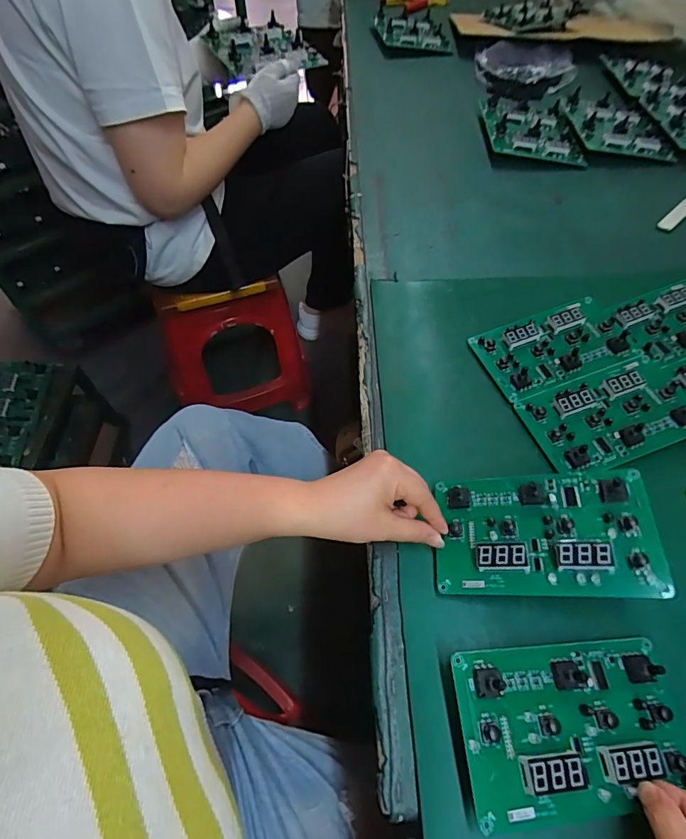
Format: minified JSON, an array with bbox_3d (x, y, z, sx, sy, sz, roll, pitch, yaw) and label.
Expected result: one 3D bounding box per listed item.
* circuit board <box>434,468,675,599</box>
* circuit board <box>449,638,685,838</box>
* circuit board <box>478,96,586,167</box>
[{"bbox_3d":[0.163,0.093,0.369,0.167,0.022,0.101,-8,55,19],"label":"circuit board"},{"bbox_3d":[0.163,0.215,0.314,0.162,0.029,0.101,-4,57,-3],"label":"circuit board"},{"bbox_3d":[0.343,-0.547,0.836,0.160,0.020,0.210,2,57,1],"label":"circuit board"}]

